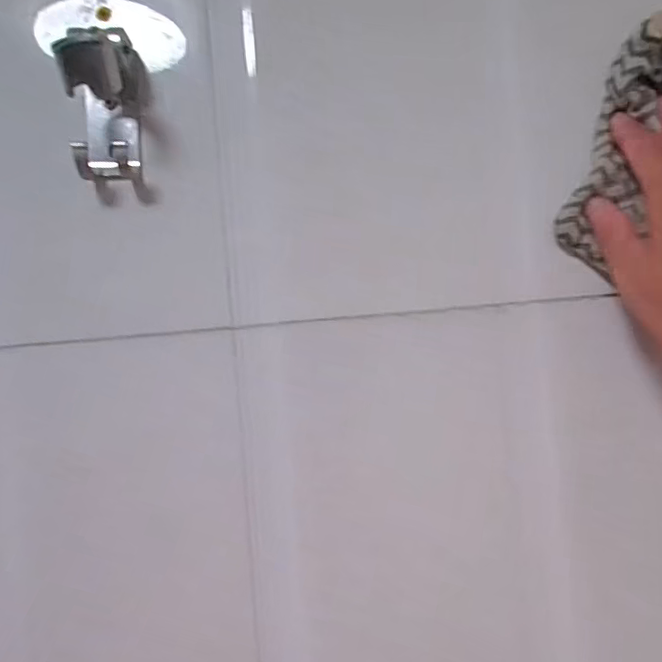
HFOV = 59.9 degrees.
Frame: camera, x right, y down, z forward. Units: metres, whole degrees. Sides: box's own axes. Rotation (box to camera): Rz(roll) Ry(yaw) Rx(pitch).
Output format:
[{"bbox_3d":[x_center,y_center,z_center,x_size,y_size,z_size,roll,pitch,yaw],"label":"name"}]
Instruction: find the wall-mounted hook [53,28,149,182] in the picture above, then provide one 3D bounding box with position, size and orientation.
[{"bbox_3d":[-0.122,-0.124,0.312,0.041,0.072,0.053,-4,-2,-16],"label":"wall-mounted hook"}]

